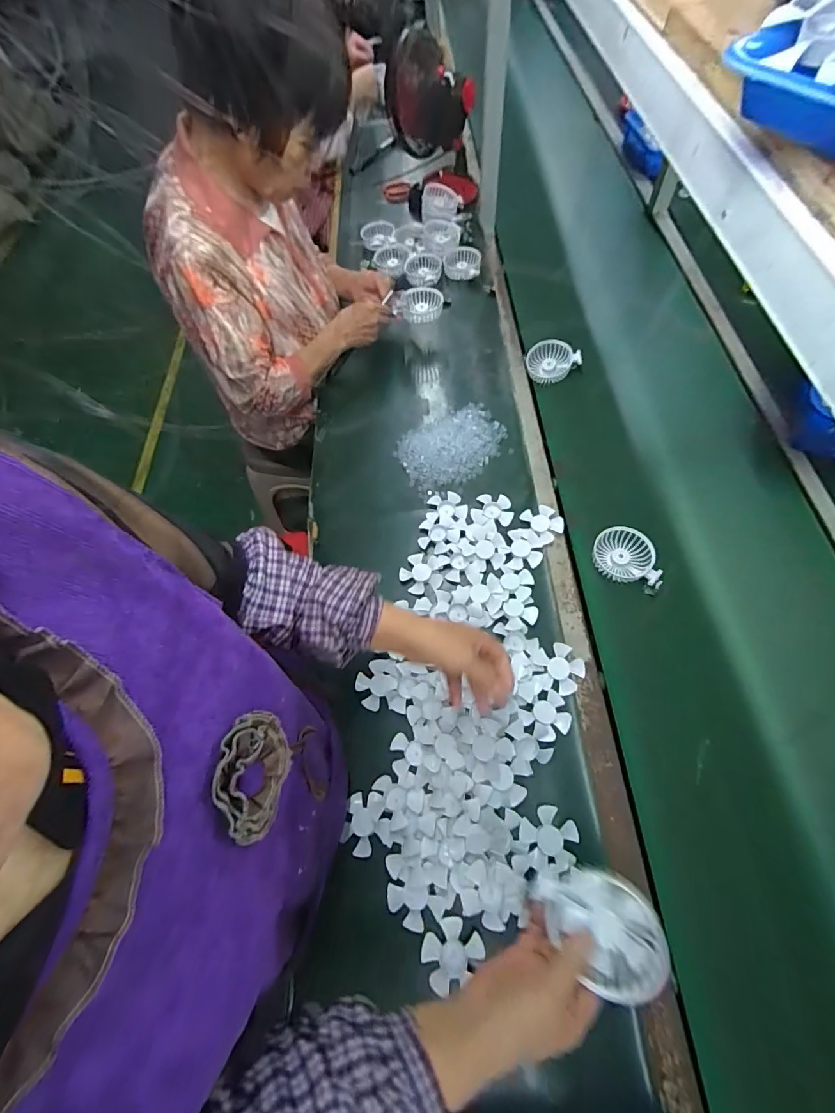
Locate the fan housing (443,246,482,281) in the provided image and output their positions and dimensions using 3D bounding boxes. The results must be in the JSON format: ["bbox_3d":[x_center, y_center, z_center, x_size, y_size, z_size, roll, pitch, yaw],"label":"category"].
[{"bbox_3d":[0.113,-0.739,1.101,0.092,0.030,0.098,6,65,7],"label":"fan housing"}]

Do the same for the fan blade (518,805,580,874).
[{"bbox_3d":[0.166,0.357,0.553,0.072,0.006,0.068,9,65,9],"label":"fan blade"}]

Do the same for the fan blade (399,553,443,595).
[{"bbox_3d":[0.004,0.029,0.739,0.069,0.008,0.072,-2,64,4],"label":"fan blade"}]

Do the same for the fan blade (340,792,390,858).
[{"bbox_3d":[-0.067,0.350,0.570,0.062,0.013,0.070,5,65,7],"label":"fan blade"}]

